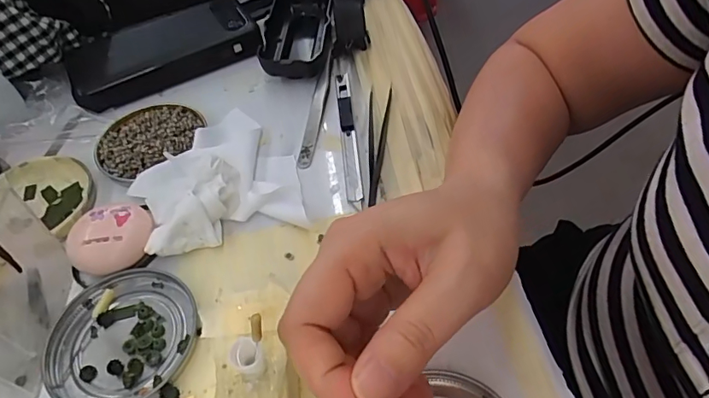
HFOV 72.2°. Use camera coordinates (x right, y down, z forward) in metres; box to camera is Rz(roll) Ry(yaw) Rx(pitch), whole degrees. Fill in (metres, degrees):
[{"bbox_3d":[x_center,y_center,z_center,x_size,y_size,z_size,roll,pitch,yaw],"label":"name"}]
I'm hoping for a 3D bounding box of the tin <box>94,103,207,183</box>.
[{"bbox_3d":[-0.150,-0.044,0.355,0.072,0.010,0.070,-3,52,3],"label":"tin"}]

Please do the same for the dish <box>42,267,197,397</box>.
[{"bbox_3d":[-0.126,0.074,0.264,0.075,0.009,0.075,-3,52,3],"label":"dish"}]

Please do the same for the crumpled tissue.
[{"bbox_3d":[-0.094,-0.023,0.327,0.103,0.024,0.118,-14,52,-6],"label":"crumpled tissue"}]

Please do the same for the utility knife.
[{"bbox_3d":[-0.005,-0.050,0.351,0.010,0.005,0.133,-6,52,0],"label":"utility knife"}]

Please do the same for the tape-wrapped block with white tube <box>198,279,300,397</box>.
[{"bbox_3d":[-0.046,0.083,0.225,0.043,0.048,0.089,-12,52,-4],"label":"tape-wrapped block with white tube"}]

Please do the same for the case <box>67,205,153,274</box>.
[{"bbox_3d":[-0.145,0.024,0.294,0.043,0.022,0.043,-3,52,3],"label":"case"}]

